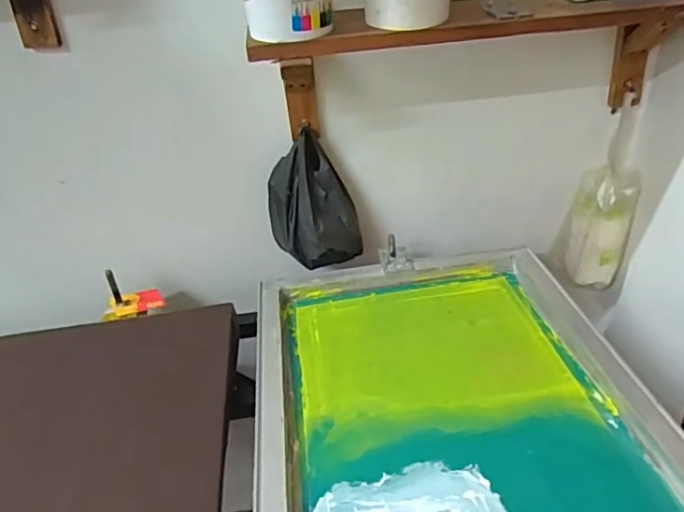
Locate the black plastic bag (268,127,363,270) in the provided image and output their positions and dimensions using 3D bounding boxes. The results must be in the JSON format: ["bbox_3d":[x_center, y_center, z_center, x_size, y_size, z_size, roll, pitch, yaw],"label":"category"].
[{"bbox_3d":[-0.048,-0.085,0.979,0.119,0.221,0.118,-25,39,-27],"label":"black plastic bag"}]

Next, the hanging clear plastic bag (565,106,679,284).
[{"bbox_3d":[0.487,-0.051,1.083,0.110,0.226,0.059,14,38,26],"label":"hanging clear plastic bag"}]

